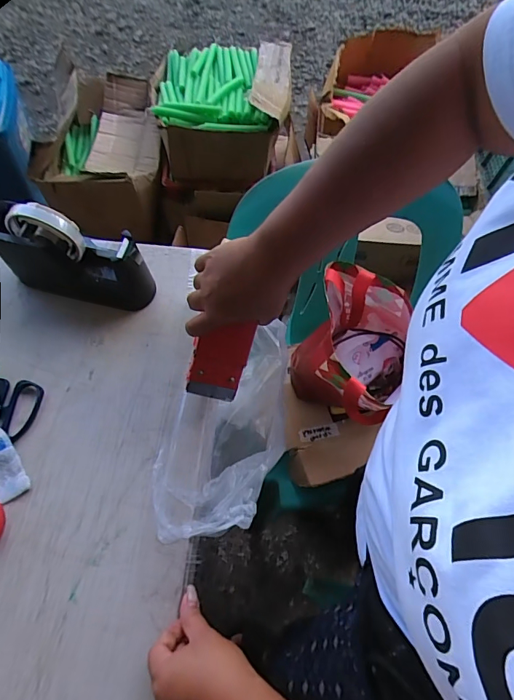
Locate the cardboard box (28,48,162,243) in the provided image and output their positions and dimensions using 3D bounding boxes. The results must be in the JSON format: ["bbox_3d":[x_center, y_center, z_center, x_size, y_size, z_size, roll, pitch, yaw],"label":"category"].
[{"bbox_3d":[-0.436,-0.565,1.193,0.315,0.276,0.432,-1,67,-2],"label":"cardboard box"}]

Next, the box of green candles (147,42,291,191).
[{"bbox_3d":[-0.104,-0.680,1.165,0.380,0.201,0.392,1,67,0],"label":"box of green candles"}]

